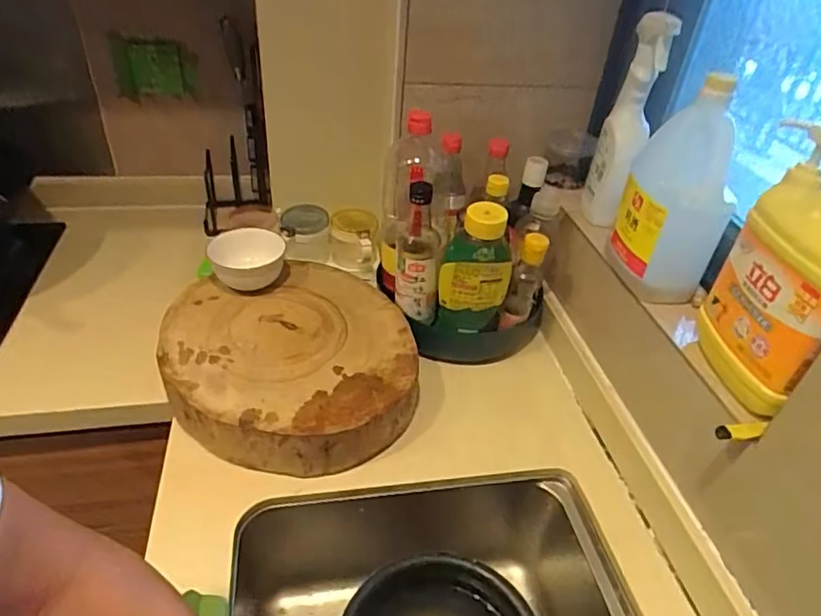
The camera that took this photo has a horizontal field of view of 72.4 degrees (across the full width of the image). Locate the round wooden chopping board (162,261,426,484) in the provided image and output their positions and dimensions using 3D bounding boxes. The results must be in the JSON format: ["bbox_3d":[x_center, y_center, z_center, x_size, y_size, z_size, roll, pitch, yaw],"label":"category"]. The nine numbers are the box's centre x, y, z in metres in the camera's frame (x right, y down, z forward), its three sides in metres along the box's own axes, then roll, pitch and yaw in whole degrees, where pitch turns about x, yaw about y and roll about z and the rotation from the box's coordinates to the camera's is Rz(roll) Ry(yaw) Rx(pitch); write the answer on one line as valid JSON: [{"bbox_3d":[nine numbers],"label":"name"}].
[{"bbox_3d":[-0.161,0.074,0.766,0.304,0.082,0.314,3,38,-3],"label":"round wooden chopping board"}]

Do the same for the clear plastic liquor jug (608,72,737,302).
[{"bbox_3d":[0.311,-0.134,0.646,0.106,0.236,0.088,13,38,10],"label":"clear plastic liquor jug"}]

